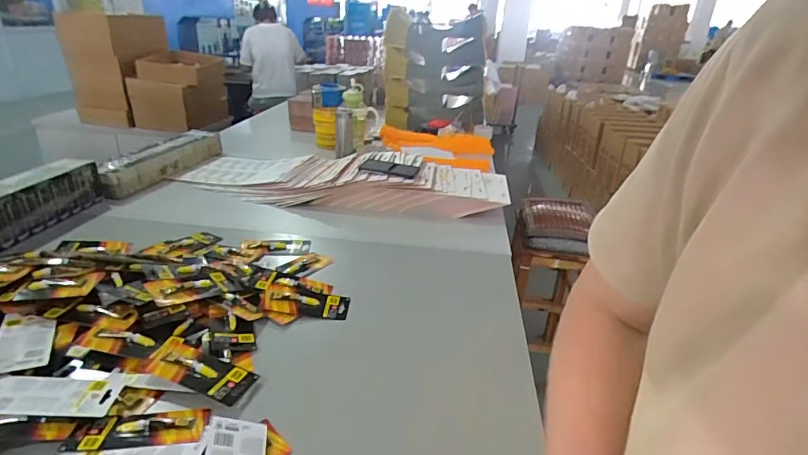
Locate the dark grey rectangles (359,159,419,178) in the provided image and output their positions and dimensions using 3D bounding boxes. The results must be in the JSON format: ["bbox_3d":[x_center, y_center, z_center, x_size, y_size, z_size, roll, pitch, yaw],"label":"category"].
[{"bbox_3d":[-0.044,-0.169,1.291,0.164,0.016,0.095,9,26,12],"label":"dark grey rectangles"}]

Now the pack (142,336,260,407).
[{"bbox_3d":[-0.300,0.206,0.666,0.162,0.017,0.074,12,27,18],"label":"pack"}]

